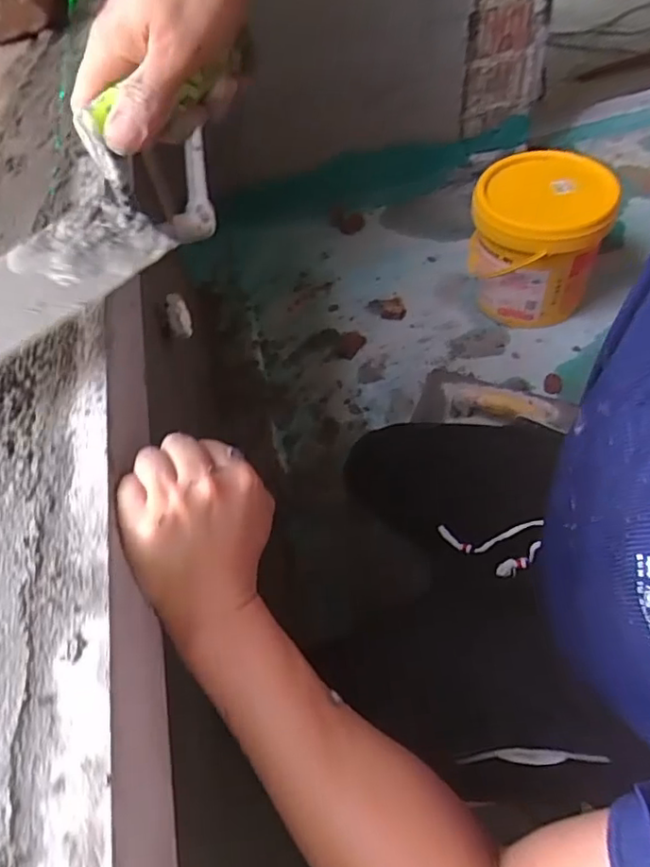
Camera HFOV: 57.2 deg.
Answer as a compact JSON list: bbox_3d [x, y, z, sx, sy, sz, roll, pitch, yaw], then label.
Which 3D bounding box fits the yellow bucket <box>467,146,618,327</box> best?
[{"bbox_3d":[0.401,-0.371,1.150,0.231,0.228,0.229,-4,54,5],"label":"yellow bucket"}]

